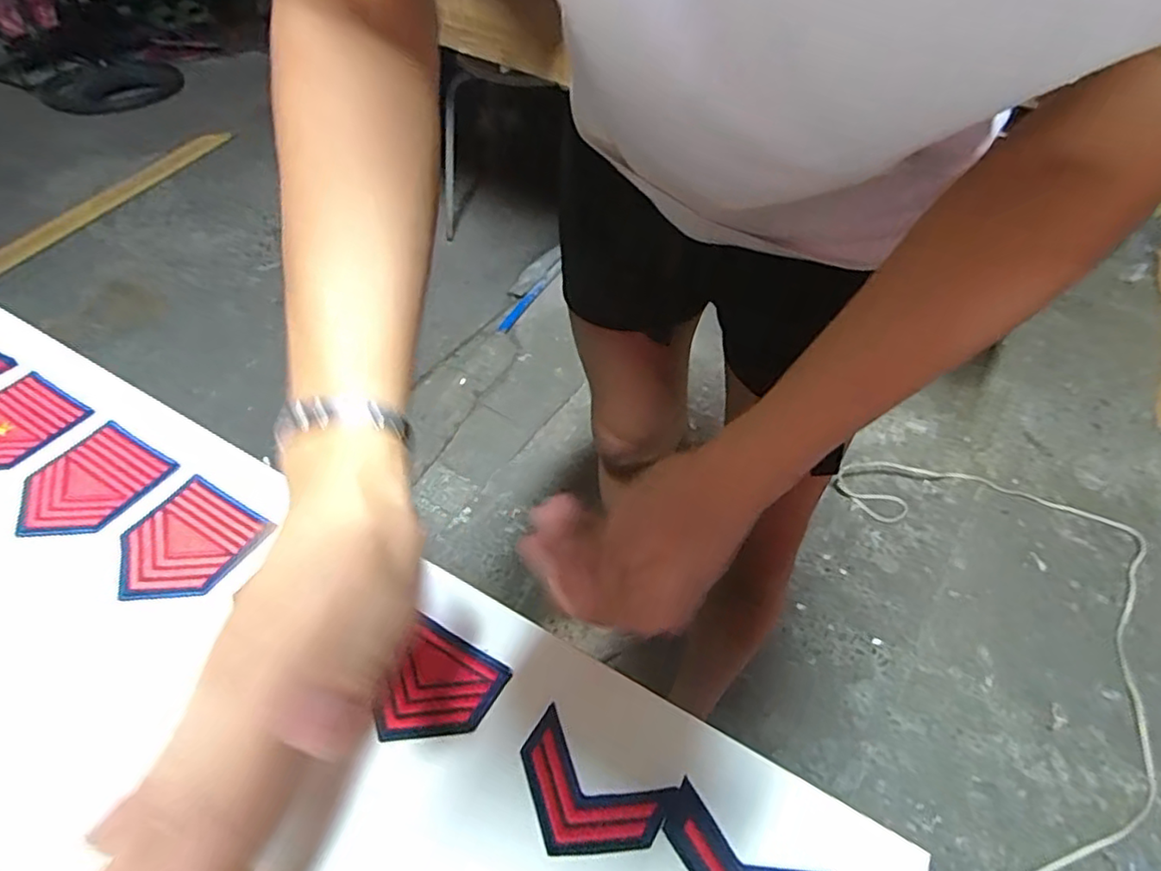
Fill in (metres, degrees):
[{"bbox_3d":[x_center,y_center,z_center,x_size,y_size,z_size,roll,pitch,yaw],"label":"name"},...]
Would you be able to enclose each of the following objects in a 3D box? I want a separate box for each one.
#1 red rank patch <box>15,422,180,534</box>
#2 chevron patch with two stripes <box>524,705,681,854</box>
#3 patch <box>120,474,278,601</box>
[{"bbox_3d":[-0.273,0.028,0.347,0.059,0.007,0.069,27,54,15],"label":"red rank patch"},{"bbox_3d":[0.002,0.150,0.259,0.063,0.004,0.044,22,52,17],"label":"chevron patch with two stripes"},{"bbox_3d":[-0.206,0.057,0.325,0.060,0.005,0.065,23,52,18],"label":"patch"}]

